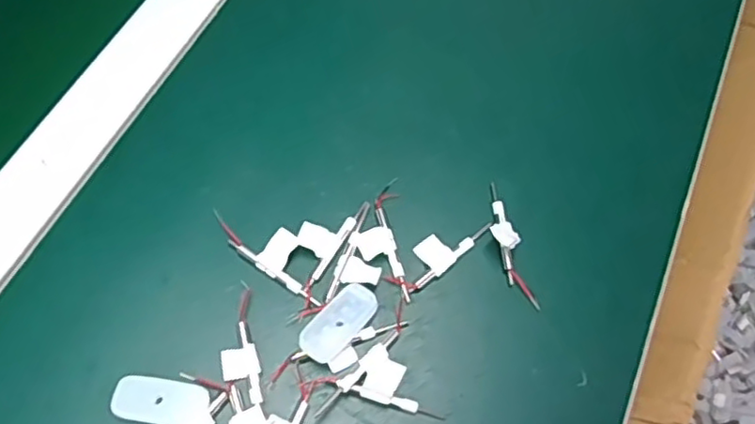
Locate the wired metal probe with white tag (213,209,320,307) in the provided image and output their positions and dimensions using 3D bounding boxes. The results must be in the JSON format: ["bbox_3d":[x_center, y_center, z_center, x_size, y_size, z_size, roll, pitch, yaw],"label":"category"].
[{"bbox_3d":[-0.053,0.019,0.332,0.069,0.005,0.023,37,67,14],"label":"wired metal probe with white tag"}]

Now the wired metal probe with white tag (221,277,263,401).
[{"bbox_3d":[-0.066,0.062,0.309,0.017,0.004,0.057,-9,65,-8],"label":"wired metal probe with white tag"}]

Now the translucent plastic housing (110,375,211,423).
[{"bbox_3d":[-0.097,0.085,0.293,0.041,0.007,0.020,9,63,1],"label":"translucent plastic housing"}]

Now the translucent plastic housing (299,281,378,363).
[{"bbox_3d":[-0.018,0.053,0.316,0.021,0.010,0.044,37,67,14],"label":"translucent plastic housing"}]

